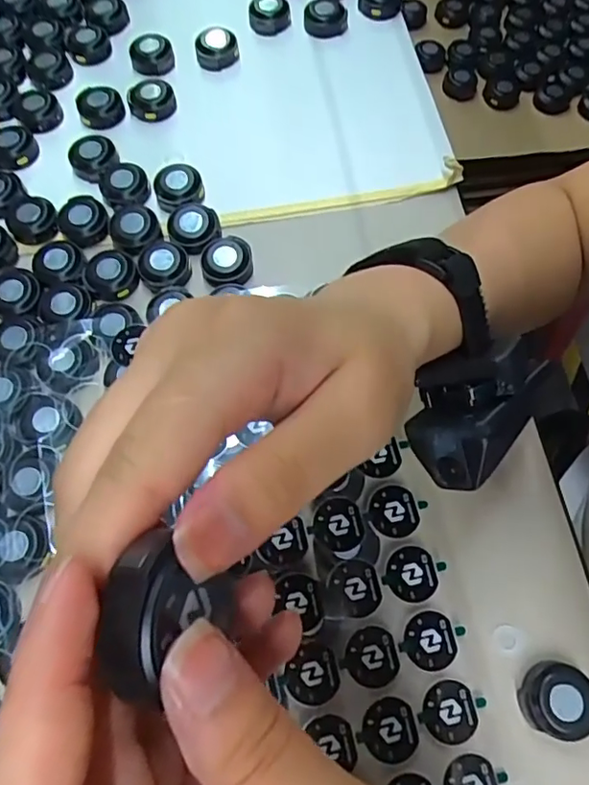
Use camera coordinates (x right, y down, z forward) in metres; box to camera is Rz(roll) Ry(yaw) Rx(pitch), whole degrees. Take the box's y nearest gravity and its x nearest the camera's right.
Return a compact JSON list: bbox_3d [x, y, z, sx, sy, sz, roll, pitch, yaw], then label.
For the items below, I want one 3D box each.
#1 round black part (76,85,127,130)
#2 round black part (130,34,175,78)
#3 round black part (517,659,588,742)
[{"bbox_3d":[-0.130,-0.191,0.365,0.029,0.013,0.028,0,69,0],"label":"round black part"},{"bbox_3d":[-0.100,-0.235,0.383,0.028,0.016,0.028,0,69,0],"label":"round black part"},{"bbox_3d":[0.114,0.132,0.237,0.028,0.013,0.029,0,69,0],"label":"round black part"}]

